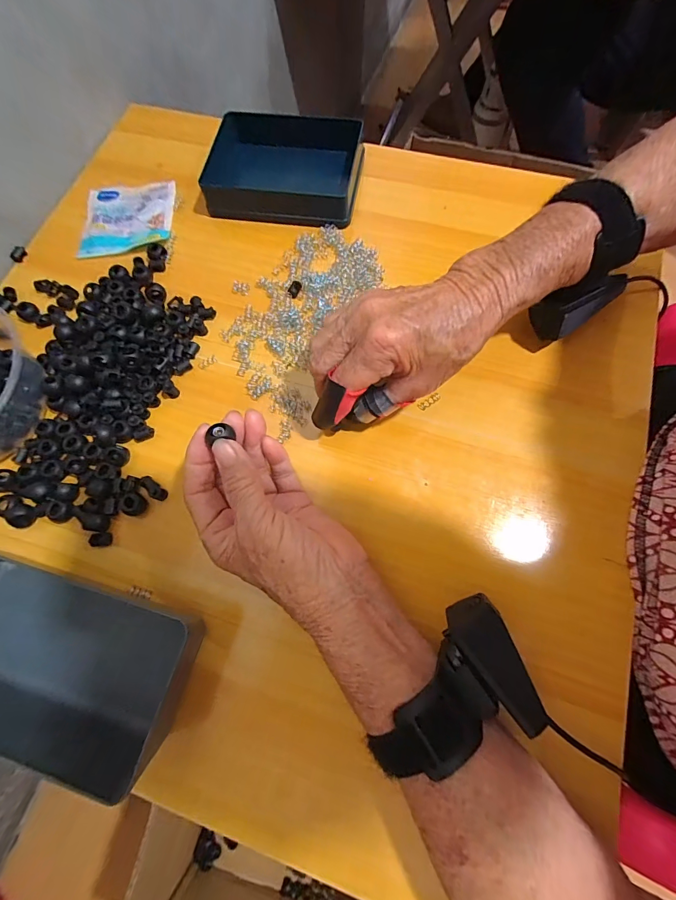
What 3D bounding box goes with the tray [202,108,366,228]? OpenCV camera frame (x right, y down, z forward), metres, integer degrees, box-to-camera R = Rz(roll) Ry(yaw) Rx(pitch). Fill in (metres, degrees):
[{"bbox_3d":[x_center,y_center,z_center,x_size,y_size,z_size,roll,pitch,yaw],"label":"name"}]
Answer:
[{"bbox_3d":[-0.058,-0.281,0.369,0.151,0.030,0.108,11,72,6],"label":"tray"}]

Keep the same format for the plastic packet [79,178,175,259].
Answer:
[{"bbox_3d":[-0.216,-0.239,0.380,0.092,0.005,0.091,-3,71,2],"label":"plastic packet"}]

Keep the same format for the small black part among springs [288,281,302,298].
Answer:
[{"bbox_3d":[-0.040,-0.148,0.340,0.010,0.004,0.016,17,73,8],"label":"small black part among springs"}]

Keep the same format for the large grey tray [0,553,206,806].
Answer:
[{"bbox_3d":[-0.198,0.124,0.235,0.206,0.050,0.089,15,73,7],"label":"large grey tray"}]

